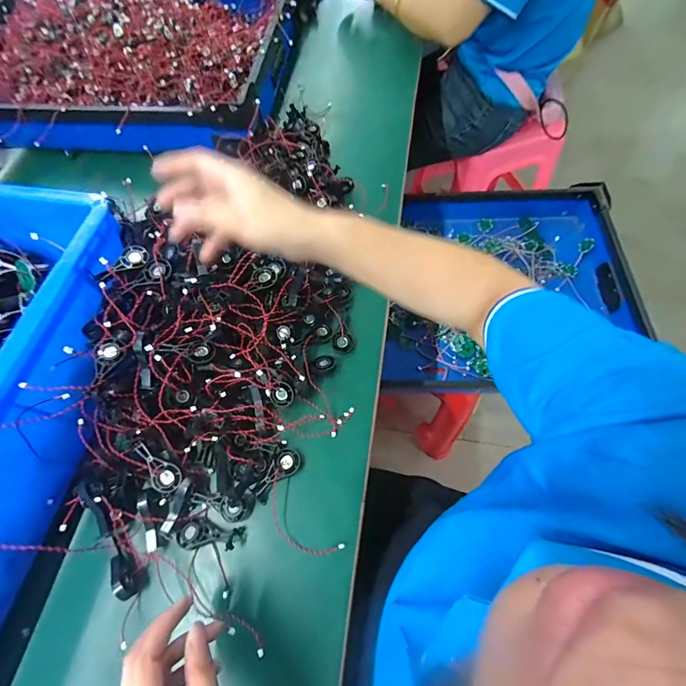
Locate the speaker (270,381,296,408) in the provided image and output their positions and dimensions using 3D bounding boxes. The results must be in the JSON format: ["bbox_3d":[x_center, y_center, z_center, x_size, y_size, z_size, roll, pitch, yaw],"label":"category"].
[{"bbox_3d":[-0.069,0.058,0.404,0.026,0.011,0.032,5,109,4],"label":"speaker"}]

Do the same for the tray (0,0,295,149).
[{"bbox_3d":[-0.421,-0.537,0.634,0.635,0.103,0.447,0,66,4],"label":"tray"}]

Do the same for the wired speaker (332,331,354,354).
[{"bbox_3d":[0.000,0.000,0.448,0.026,0.013,0.024,-1,66,3],"label":"wired speaker"}]

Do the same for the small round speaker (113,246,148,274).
[{"bbox_3d":[-0.241,-0.094,0.395,0.038,0.009,0.028,-31,68,-10],"label":"small round speaker"}]

